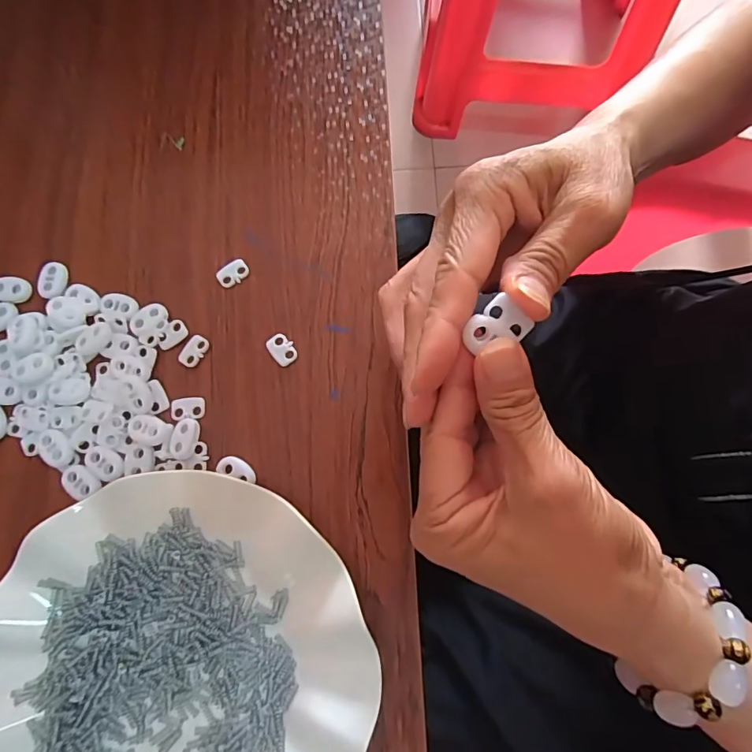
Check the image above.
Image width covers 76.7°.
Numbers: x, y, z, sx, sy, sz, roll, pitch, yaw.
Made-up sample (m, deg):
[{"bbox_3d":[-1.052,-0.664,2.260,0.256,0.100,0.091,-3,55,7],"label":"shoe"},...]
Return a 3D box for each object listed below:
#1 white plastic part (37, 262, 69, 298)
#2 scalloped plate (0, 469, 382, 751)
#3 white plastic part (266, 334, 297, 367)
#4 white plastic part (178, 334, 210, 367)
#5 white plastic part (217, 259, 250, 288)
[{"bbox_3d":[-0.193,-0.057,0.284,0.016,0.005,0.021,-5,76,-2],"label":"white plastic part"},{"bbox_3d":[-0.096,0.141,0.225,0.182,0.023,0.179,0,76,0],"label":"scalloped plate"},{"bbox_3d":[-0.055,-0.016,0.275,0.014,0.004,0.019,-31,78,-7],"label":"white plastic part"},{"bbox_3d":[-0.105,-0.015,0.274,0.013,0.004,0.020,25,78,6],"label":"white plastic part"},{"bbox_3d":[-0.086,-0.063,0.285,0.019,0.004,0.014,-30,78,-7],"label":"white plastic part"}]

